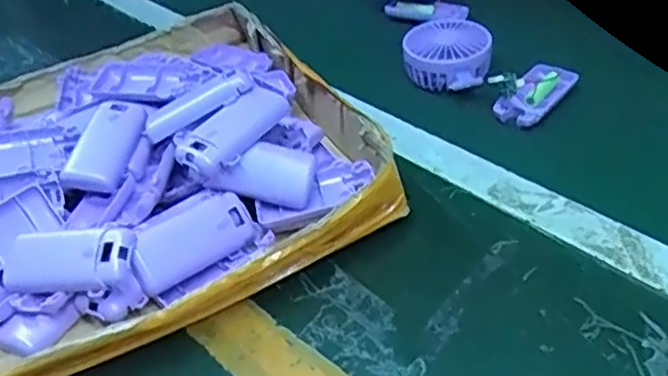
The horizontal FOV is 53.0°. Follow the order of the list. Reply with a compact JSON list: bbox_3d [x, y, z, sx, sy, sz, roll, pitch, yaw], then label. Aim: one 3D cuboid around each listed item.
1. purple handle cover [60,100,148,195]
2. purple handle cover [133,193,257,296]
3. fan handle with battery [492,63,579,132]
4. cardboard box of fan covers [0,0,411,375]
[{"bbox_3d":[-0.181,-0.034,0.542,0.018,0.042,0.087,-22,38,53],"label":"purple handle cover"},{"bbox_3d":[-0.102,0.038,0.483,0.092,0.044,0.018,-32,7,-30],"label":"purple handle cover"},{"bbox_3d":[0.190,-0.090,0.636,0.043,0.020,0.094,25,48,34],"label":"fan handle with battery"},{"bbox_3d":[-0.198,-0.025,0.563,0.394,0.089,0.394,-23,41,-19],"label":"cardboard box of fan covers"}]

